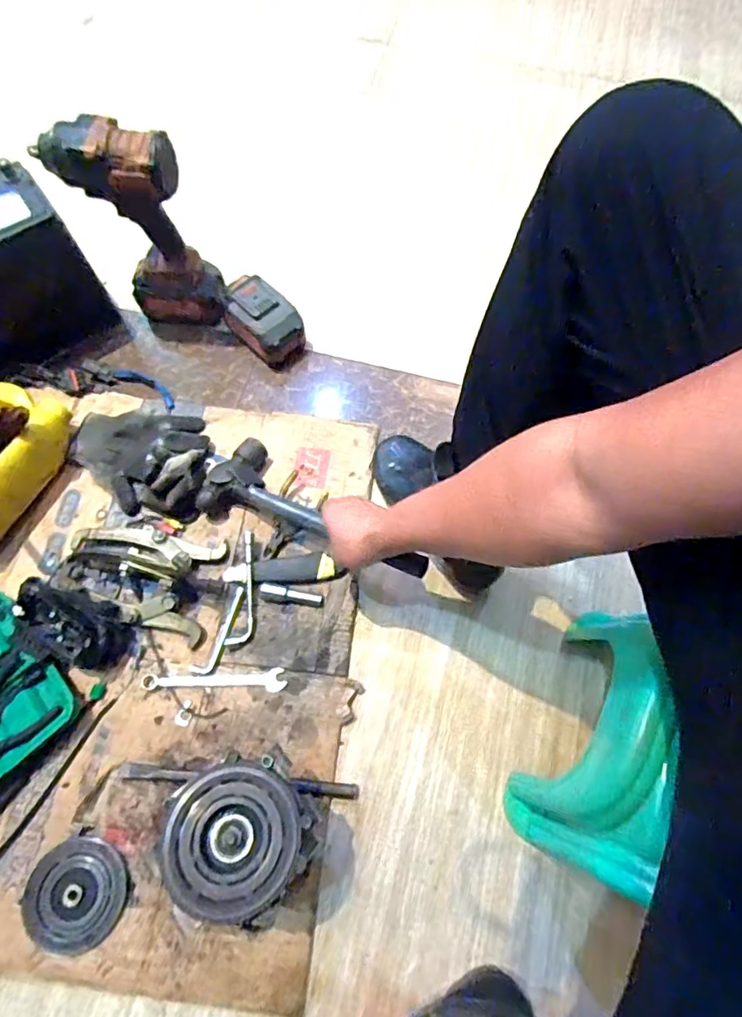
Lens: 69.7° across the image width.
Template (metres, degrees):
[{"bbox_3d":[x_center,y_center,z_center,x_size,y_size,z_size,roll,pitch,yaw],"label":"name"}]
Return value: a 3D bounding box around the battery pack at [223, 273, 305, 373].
[{"bbox_3d":[-0.160,-0.279,0.798,0.130,0.080,0.072,41,74,14],"label":"battery pack"}]

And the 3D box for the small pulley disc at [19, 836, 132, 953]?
[{"bbox_3d":[-0.315,0.407,0.564,0.106,0.016,0.095,-16,70,-6],"label":"small pulley disc"}]

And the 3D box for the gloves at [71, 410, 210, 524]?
[{"bbox_3d":[-0.318,-0.065,0.722,0.189,0.065,0.163,-6,69,-2],"label":"gloves"}]

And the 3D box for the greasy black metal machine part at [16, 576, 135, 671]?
[{"bbox_3d":[-0.358,0.138,0.629,0.119,0.073,0.080,17,70,7],"label":"greasy black metal machine part"}]

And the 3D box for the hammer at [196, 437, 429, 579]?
[{"bbox_3d":[-0.069,0.002,0.670,0.322,0.032,0.114,22,70,23],"label":"hammer"}]

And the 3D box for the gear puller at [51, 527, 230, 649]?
[{"bbox_3d":[-0.294,0.074,0.650,0.203,0.078,0.127,13,69,5],"label":"gear puller"}]

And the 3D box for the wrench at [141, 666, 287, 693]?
[{"bbox_3d":[-0.191,0.207,0.651,0.171,0.007,0.028,1,69,1],"label":"wrench"}]

